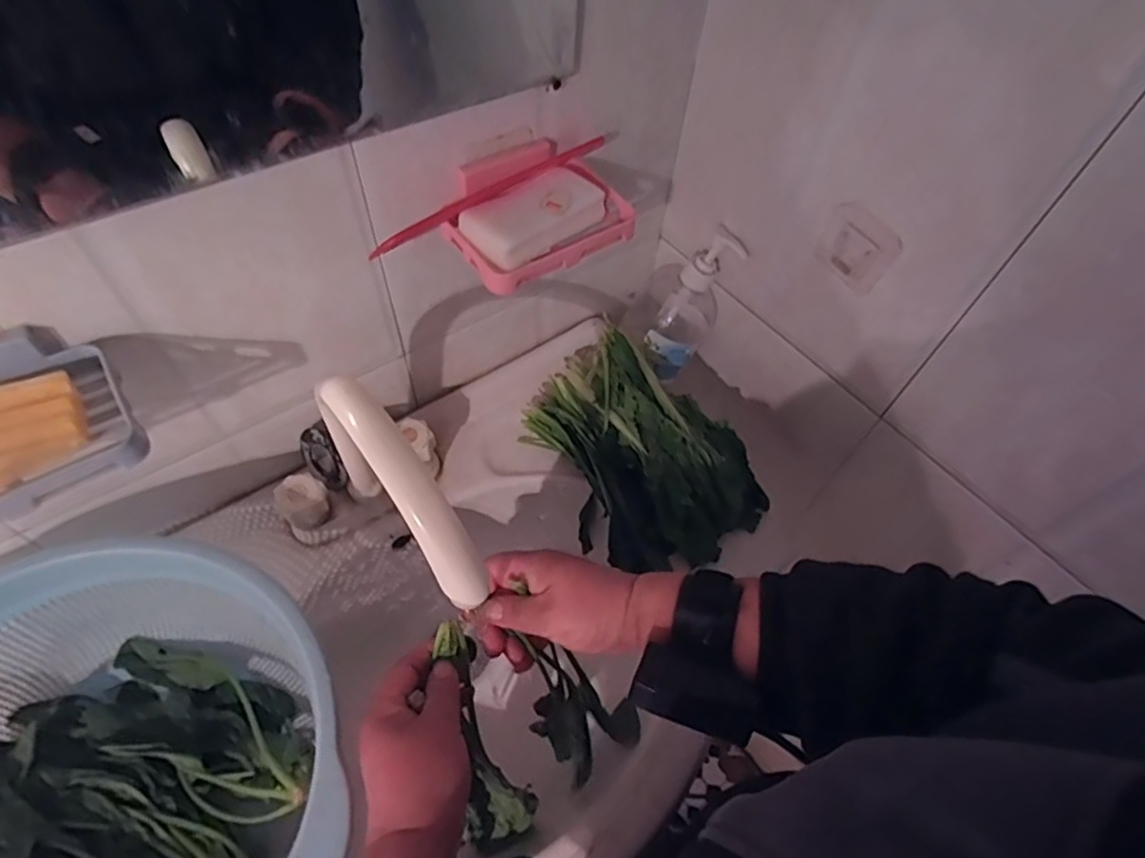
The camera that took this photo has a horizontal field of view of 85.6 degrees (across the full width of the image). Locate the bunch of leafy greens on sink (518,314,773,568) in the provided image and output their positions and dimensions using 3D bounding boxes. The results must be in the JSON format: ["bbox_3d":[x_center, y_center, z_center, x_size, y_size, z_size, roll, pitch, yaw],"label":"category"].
[{"bbox_3d":[0.067,0.017,0.587,0.245,0.102,0.159,34,60,18],"label":"bunch of leafy greens on sink"}]

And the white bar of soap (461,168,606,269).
[{"bbox_3d":[-0.026,-0.158,0.450,0.057,0.024,0.107,36,61,19],"label":"white bar of soap"}]

